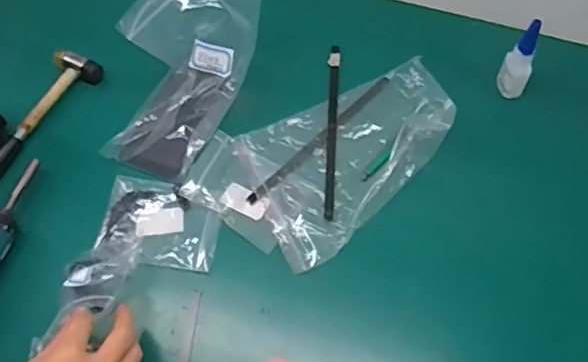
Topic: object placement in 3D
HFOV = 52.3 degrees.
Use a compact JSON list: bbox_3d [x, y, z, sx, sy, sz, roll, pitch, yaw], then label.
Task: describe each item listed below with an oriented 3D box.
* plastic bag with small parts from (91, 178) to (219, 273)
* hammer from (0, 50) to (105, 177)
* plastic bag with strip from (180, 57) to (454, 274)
[{"bbox_3d":[-0.141,0.046,0.628,0.125,0.009,0.093,12,63,9],"label":"plastic bag with small parts"},{"bbox_3d":[-0.320,-0.050,0.683,0.057,0.020,0.251,27,66,16],"label":"hammer"},{"bbox_3d":[0.038,-0.041,0.649,0.174,0.042,0.278,41,71,19],"label":"plastic bag with strip"}]

